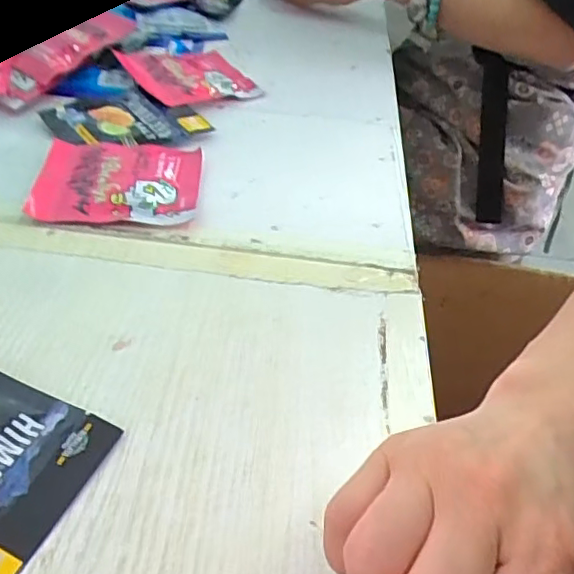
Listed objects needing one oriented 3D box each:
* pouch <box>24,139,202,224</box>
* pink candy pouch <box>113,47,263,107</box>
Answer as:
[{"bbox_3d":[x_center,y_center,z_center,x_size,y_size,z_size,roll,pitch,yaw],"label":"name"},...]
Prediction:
[{"bbox_3d":[-0.115,-0.075,0.420,0.107,0.010,0.093,2,43,-6],"label":"pouch"},{"bbox_3d":[-0.090,-0.197,0.550,0.104,0.017,0.110,-23,51,-29],"label":"pink candy pouch"}]

